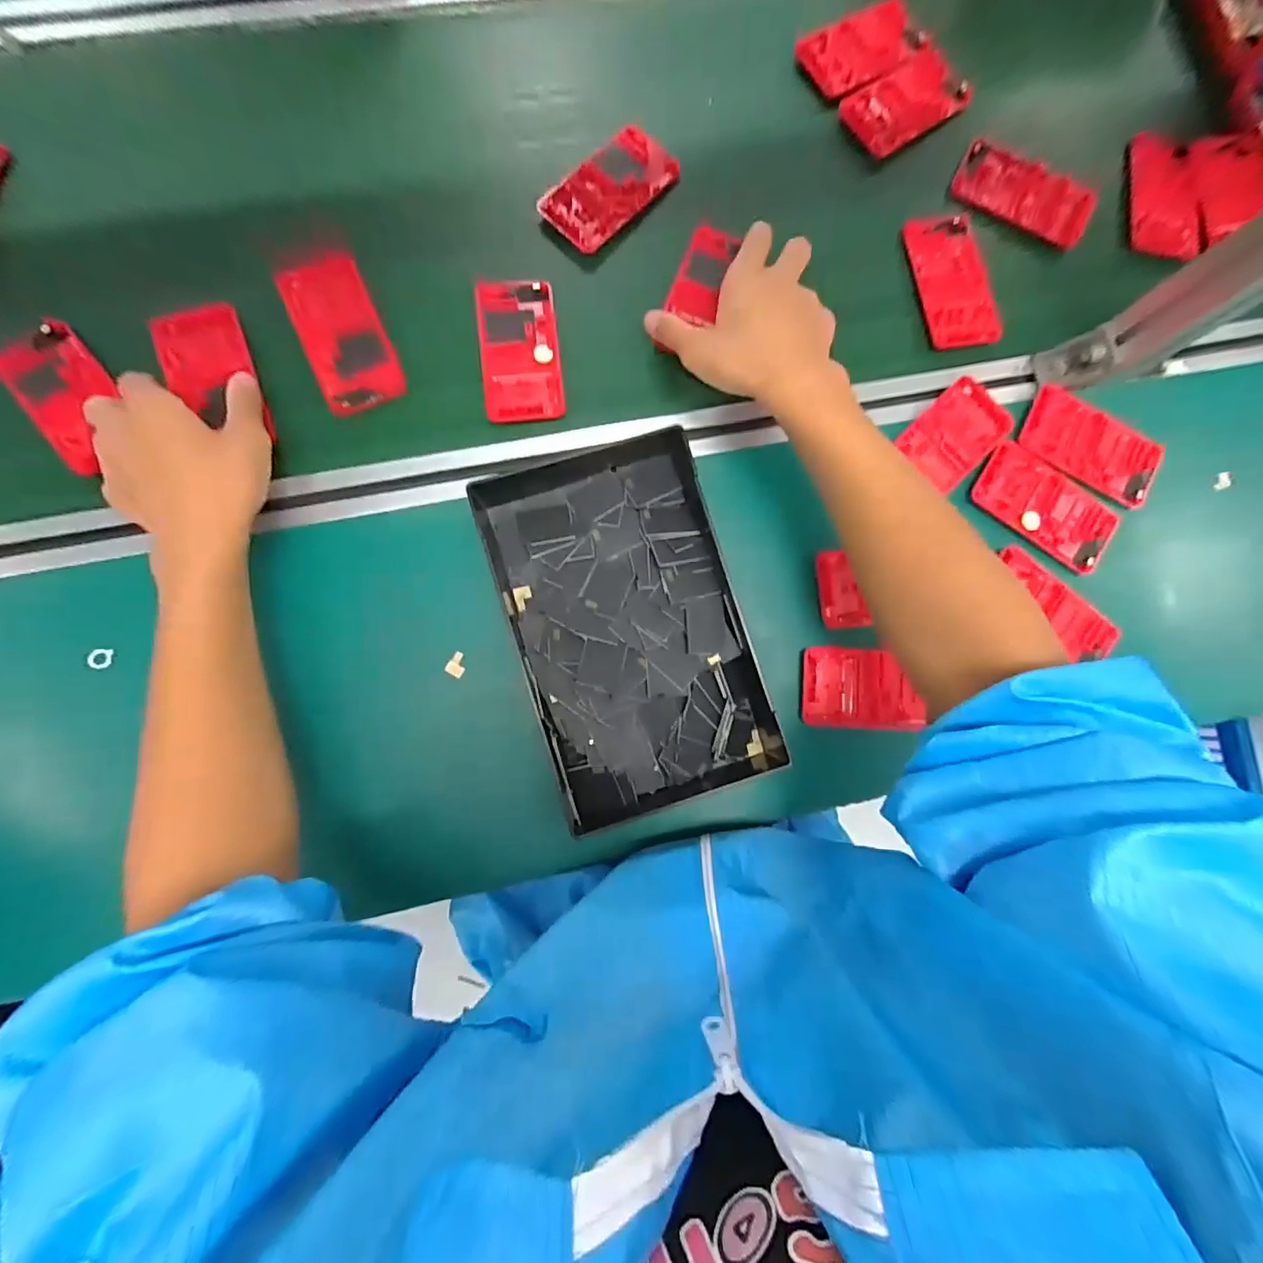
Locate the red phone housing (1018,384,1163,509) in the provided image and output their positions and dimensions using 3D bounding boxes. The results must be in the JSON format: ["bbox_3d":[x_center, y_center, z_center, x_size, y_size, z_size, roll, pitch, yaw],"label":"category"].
[{"bbox_3d":[0.390,-0.156,0.457,0.117,0.006,0.065,25,82,0],"label":"red phone housing"}]

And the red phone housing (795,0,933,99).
[{"bbox_3d":[0.212,-0.532,0.490,0.117,0.006,0.066,-35,86,-7],"label":"red phone housing"}]

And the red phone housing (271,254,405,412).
[{"bbox_3d":[-0.232,-0.241,0.435,0.063,0.014,0.124,-24,85,-6],"label":"red phone housing"}]

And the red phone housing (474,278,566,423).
[{"bbox_3d":[-0.091,-0.230,0.440,0.062,0.011,0.123,-6,84,-4],"label":"red phone housing"}]

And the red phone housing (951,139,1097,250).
[{"bbox_3d":[0.352,-0.394,0.484,0.121,0.010,0.065,29,82,0],"label":"red phone housing"}]

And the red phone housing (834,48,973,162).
[{"bbox_3d":[0.246,-0.474,0.486,0.119,0.011,0.066,-36,87,-7],"label":"red phone housing"}]

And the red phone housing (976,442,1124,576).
[{"bbox_3d":[0.347,-0.105,0.453,0.120,0.013,0.063,34,82,1],"label":"red phone housing"}]

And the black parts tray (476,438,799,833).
[{"bbox_3d":[-0.001,-0.006,0.406,0.166,0.038,0.270,-18,85,-6],"label":"black parts tray"}]

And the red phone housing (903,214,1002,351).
[{"bbox_3d":[0.281,-0.308,0.472,0.065,0.009,0.125,-12,84,-5],"label":"red phone housing"}]

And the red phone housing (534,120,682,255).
[{"bbox_3d":[-0.018,-0.376,0.462,0.064,0.009,0.120,42,83,2],"label":"red phone housing"}]

